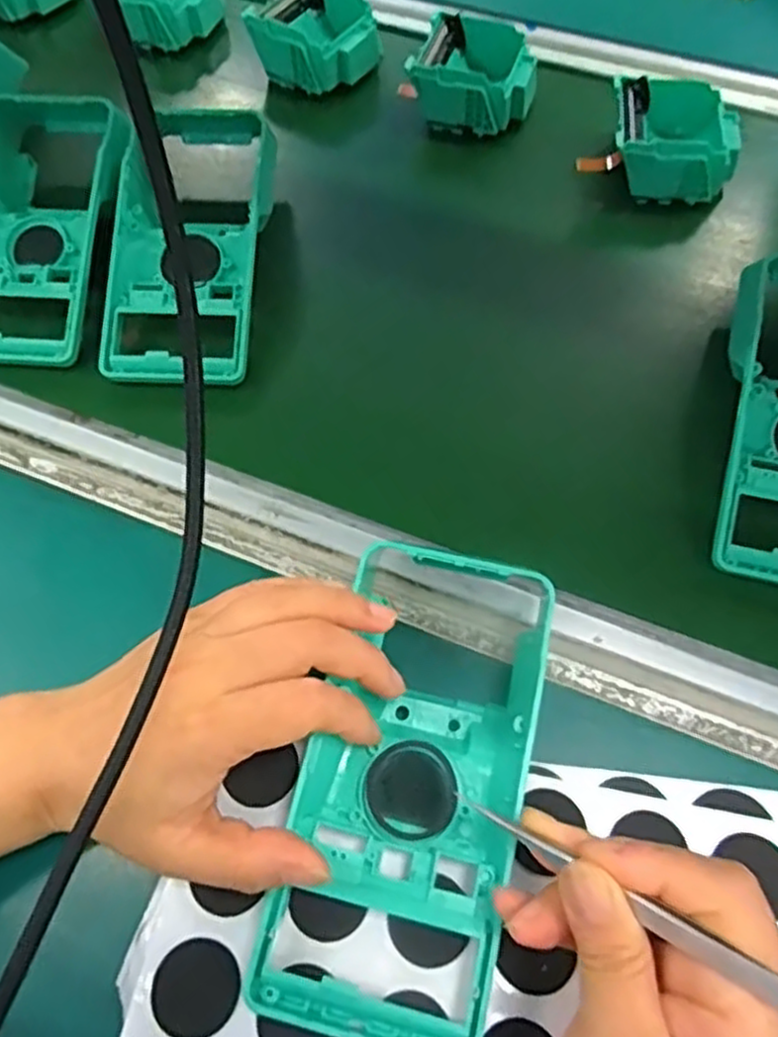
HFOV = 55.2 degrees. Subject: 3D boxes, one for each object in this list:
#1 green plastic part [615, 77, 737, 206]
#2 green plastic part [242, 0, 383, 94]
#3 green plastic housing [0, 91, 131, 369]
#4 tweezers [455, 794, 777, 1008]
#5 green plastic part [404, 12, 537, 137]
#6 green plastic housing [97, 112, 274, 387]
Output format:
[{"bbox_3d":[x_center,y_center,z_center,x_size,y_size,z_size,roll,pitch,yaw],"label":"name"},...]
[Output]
[{"bbox_3d":[0.183,-0.243,0.482,0.078,0.042,0.078,6,62,4],"label":"green plastic part"},{"bbox_3d":[-0.054,-0.347,0.542,0.089,0.046,0.085,3,62,2],"label":"green plastic part"},{"bbox_3d":[-0.211,-0.178,0.441,0.094,0.053,0.180,7,62,4],"label":"green plastic housing"},{"bbox_3d":[0.069,0.111,0.217,0.137,0.015,0.007,15,57,47],"label":"tweezers"},{"bbox_3d":[0.061,-0.305,0.519,0.079,0.046,0.078,18,63,10],"label":"green plastic part"},{"bbox_3d":[-0.116,-0.165,0.437,0.089,0.052,0.185,5,62,3],"label":"green plastic housing"}]

